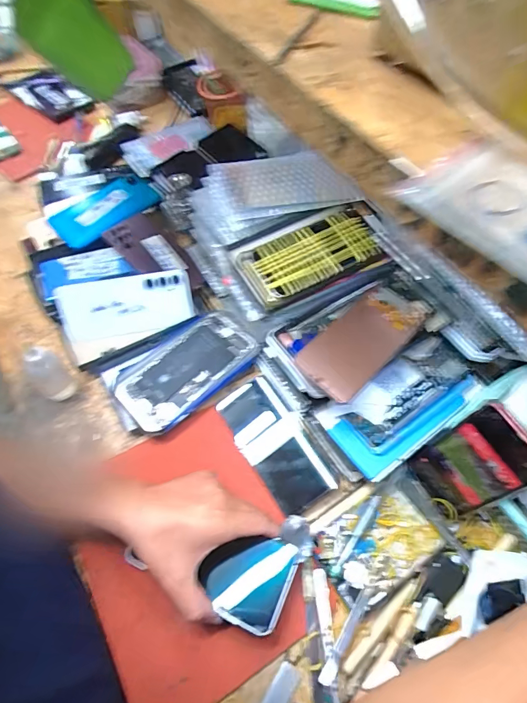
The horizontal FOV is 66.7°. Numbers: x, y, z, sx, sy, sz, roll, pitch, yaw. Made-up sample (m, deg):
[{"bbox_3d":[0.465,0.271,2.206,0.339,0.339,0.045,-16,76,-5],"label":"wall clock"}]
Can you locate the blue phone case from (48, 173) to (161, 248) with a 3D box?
[{"bbox_3d":[-0.232,-0.214,0.596,0.079,0.019,0.160,37,65,18],"label":"blue phone case"}]

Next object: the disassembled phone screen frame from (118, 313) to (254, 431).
[{"bbox_3d":[-0.094,0.020,0.501,0.175,0.007,0.081,-40,70,-21],"label":"disassembled phone screen frame"}]

